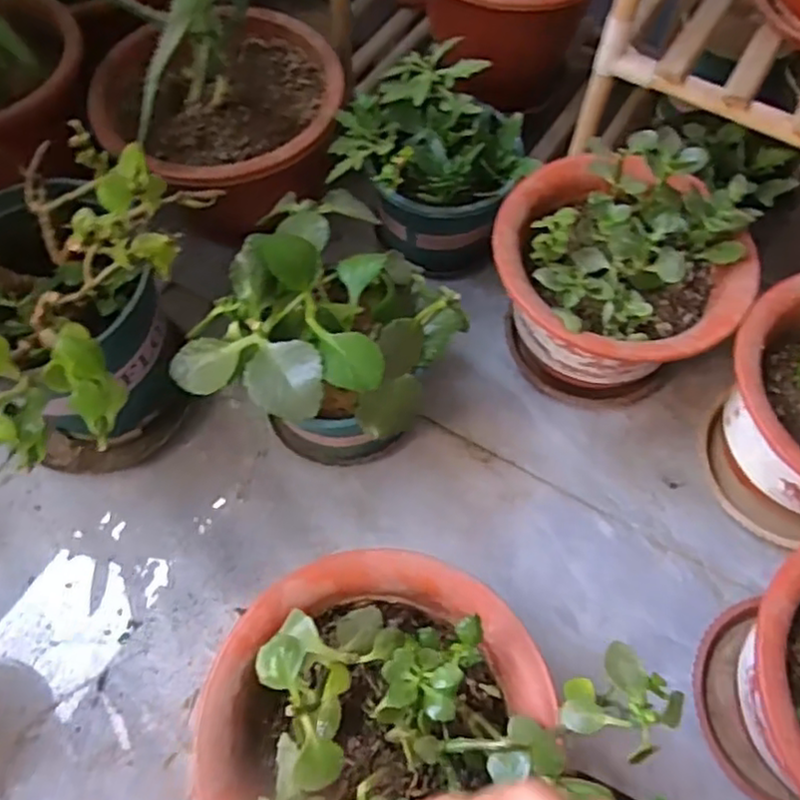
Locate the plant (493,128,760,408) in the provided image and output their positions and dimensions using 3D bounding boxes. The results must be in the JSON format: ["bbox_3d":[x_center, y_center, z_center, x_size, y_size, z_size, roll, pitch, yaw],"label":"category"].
[{"bbox_3d":[0.165,-0.087,0.559,0.192,0.186,0.162,30,68,14],"label":"plant"}]

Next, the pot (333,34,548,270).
[{"bbox_3d":[0.034,-0.209,0.633,0.139,0.160,0.146,0,64,0],"label":"pot"}]

